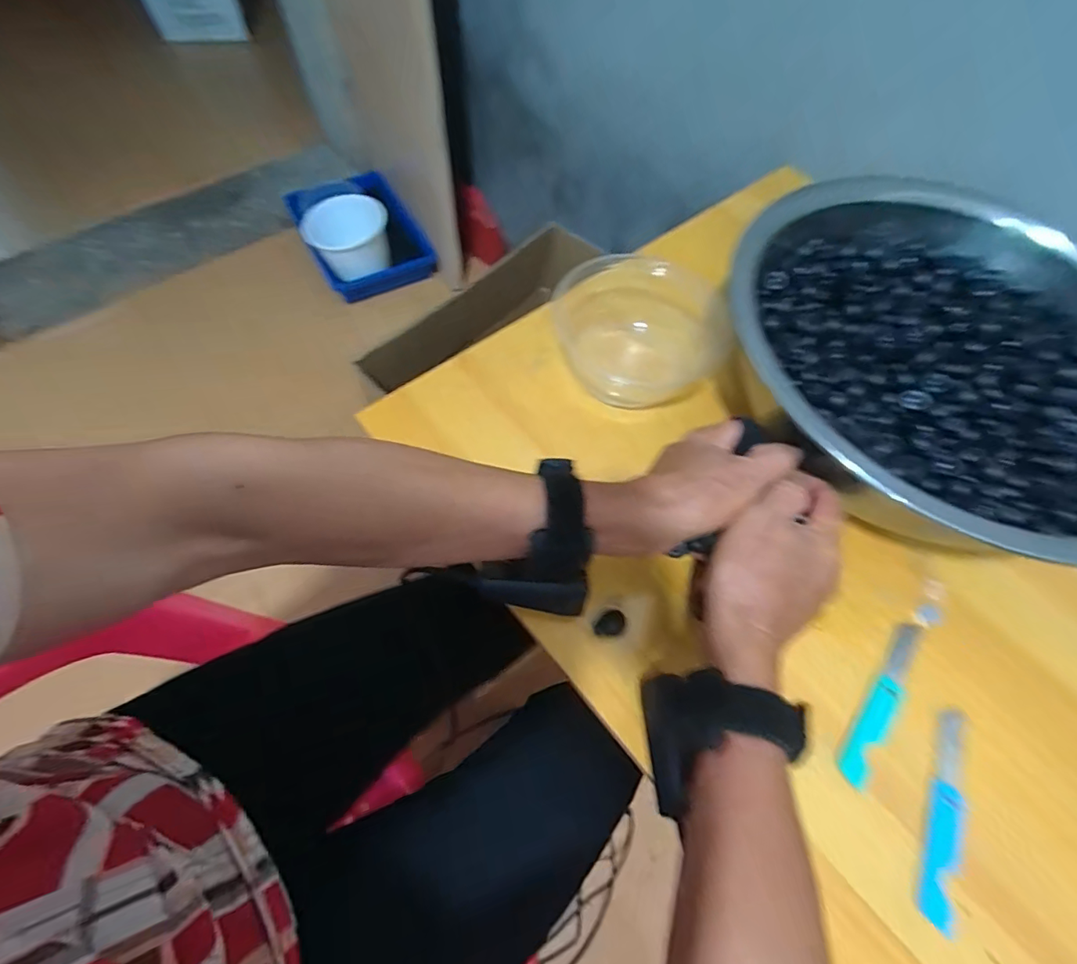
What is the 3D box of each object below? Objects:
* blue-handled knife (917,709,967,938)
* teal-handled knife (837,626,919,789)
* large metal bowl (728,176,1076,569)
[{"bbox_3d":[0.242,0.194,0.288,0.020,0.006,0.119,27,65,9],"label":"blue-handled knife"},{"bbox_3d":[0.224,0.140,0.311,0.019,0.004,0.117,40,68,15],"label":"teal-handled knife"},{"bbox_3d":[0.338,-0.093,0.396,0.337,0.104,0.337,1,64,-3],"label":"large metal bowl"}]

